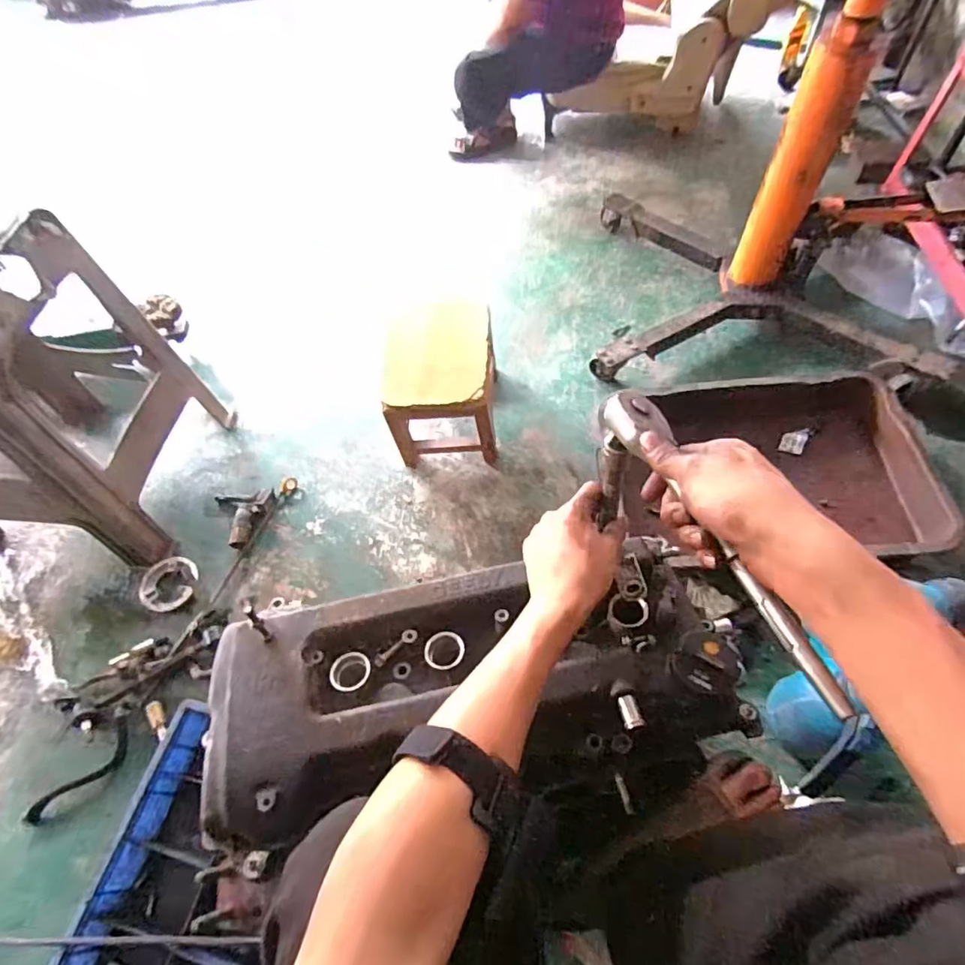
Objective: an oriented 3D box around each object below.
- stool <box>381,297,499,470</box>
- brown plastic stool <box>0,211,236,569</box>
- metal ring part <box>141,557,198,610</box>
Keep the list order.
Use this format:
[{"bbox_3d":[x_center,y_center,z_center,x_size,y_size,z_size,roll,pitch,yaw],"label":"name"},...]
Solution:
[{"bbox_3d":[-0.094,-0.225,1.311,0.239,0.225,0.326,-3,58,2],"label":"stool"},{"bbox_3d":[-0.899,-0.170,1.099,0.445,0.564,0.442,2,58,5],"label":"brown plastic stool"},{"bbox_3d":[-0.671,0.218,1.194,0.106,0.029,0.120,-1,58,3],"label":"metal ring part"}]

